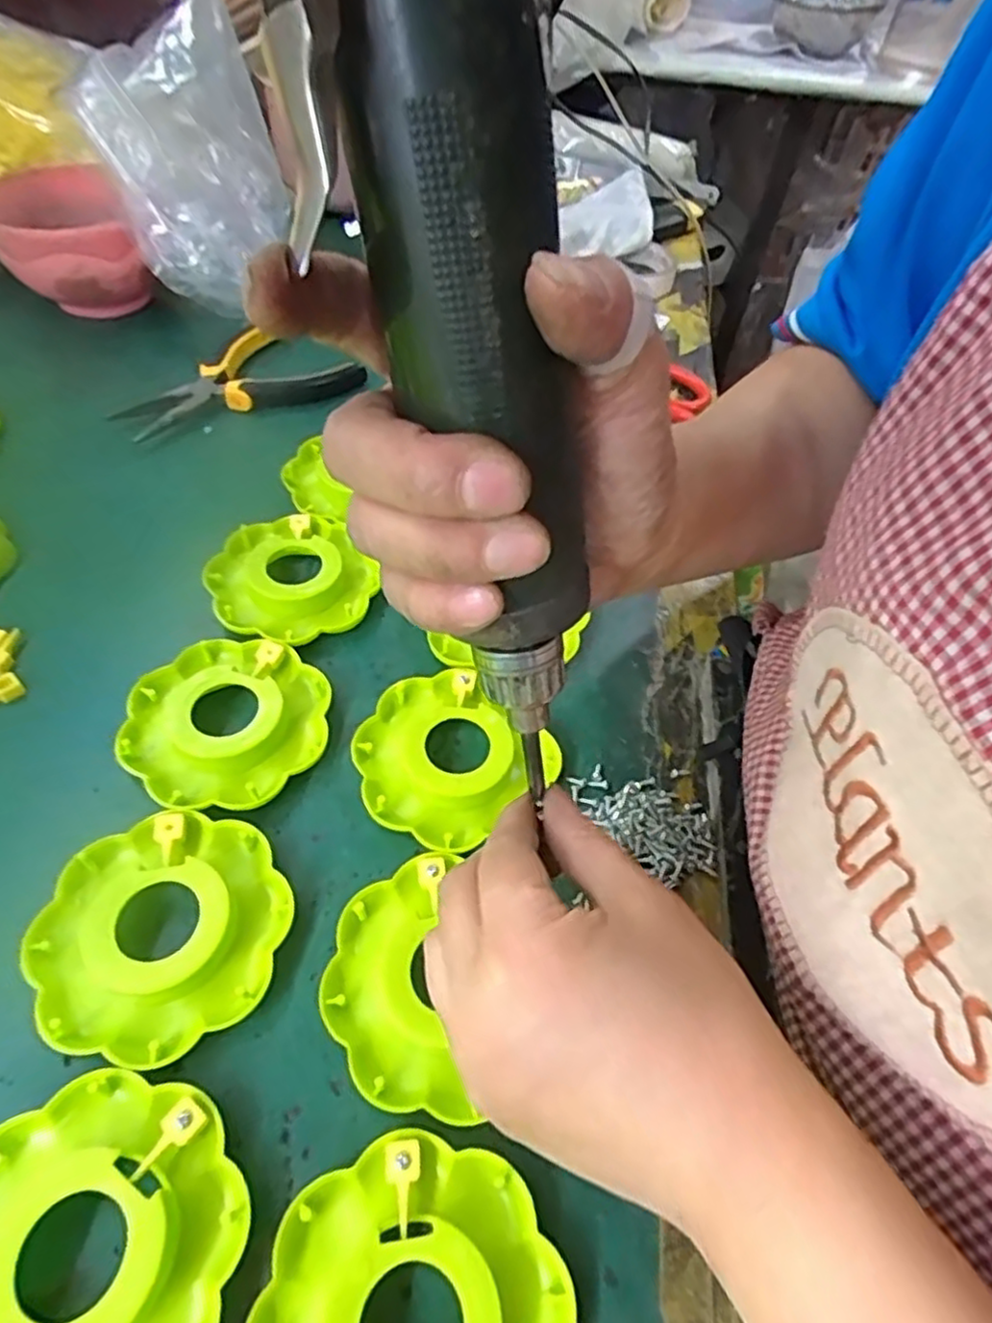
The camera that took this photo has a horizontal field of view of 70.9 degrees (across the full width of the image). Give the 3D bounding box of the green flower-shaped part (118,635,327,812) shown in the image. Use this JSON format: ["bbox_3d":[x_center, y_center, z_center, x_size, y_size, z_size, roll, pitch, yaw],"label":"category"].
[{"bbox_3d":[-0.116,0.023,0.299,0.080,0.014,0.080,3,53,-4],"label":"green flower-shaped part"}]

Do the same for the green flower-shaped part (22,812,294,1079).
[{"bbox_3d":[-0.118,0.093,0.247,0.081,0.018,0.082,3,53,-4],"label":"green flower-shaped part"}]

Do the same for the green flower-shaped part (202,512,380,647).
[{"bbox_3d":[-0.102,-0.044,0.351,0.079,0.014,0.080,3,53,-4],"label":"green flower-shaped part"}]

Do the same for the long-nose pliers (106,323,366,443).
[{"bbox_3d":[-0.157,-0.167,0.437,0.088,0.014,0.131,29,56,15],"label":"long-nose pliers"}]

